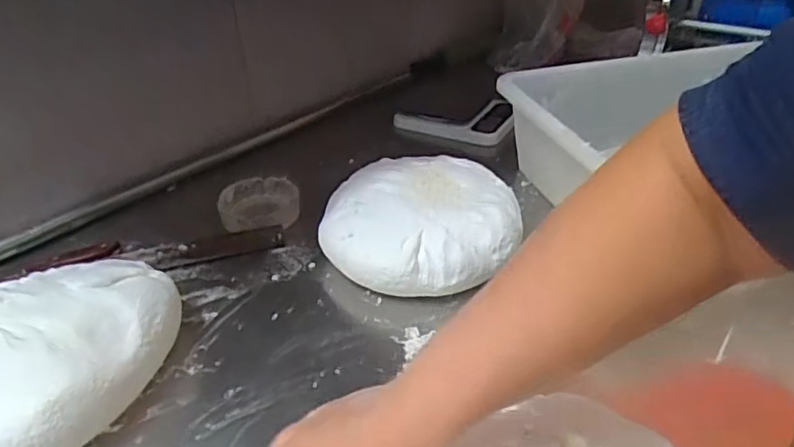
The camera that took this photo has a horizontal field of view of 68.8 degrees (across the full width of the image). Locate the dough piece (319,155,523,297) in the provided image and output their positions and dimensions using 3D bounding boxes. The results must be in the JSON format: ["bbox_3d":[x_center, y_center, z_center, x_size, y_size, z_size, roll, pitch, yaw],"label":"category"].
[{"bbox_3d":[0.029,-0.005,0.703,0.233,0.071,0.231,-4,34,-3],"label":"dough piece"}]

